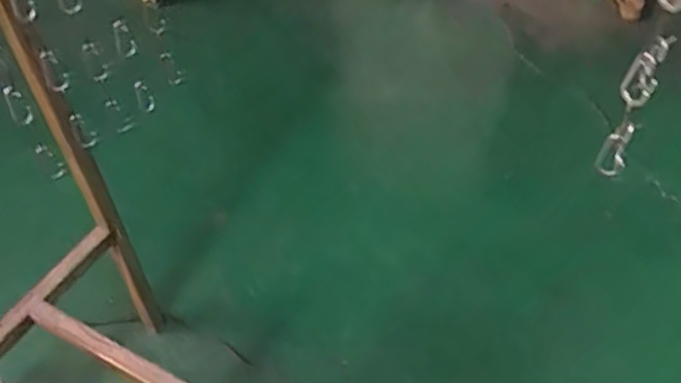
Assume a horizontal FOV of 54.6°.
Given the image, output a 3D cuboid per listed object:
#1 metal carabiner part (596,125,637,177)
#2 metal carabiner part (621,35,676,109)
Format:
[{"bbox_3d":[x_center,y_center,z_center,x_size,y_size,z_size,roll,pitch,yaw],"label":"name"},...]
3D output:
[{"bbox_3d":[0.184,-0.027,0.443,0.021,0.043,0.006,-7,48,-2],"label":"metal carabiner part"},{"bbox_3d":[0.182,-0.071,0.393,0.017,0.047,0.007,15,51,17],"label":"metal carabiner part"}]

